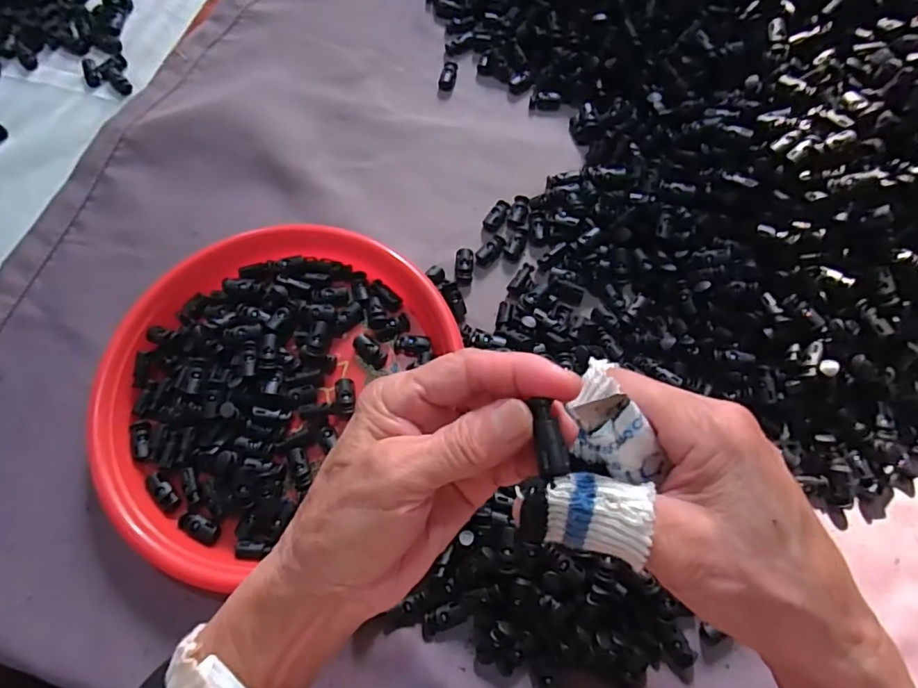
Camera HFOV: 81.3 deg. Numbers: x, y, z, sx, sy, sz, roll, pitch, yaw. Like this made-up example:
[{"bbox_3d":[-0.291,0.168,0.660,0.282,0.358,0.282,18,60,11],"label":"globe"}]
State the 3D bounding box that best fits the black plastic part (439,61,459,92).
[{"bbox_3d":[-0.010,-0.256,0.508,0.015,0.007,0.033,10,71,5],"label":"black plastic part"}]

